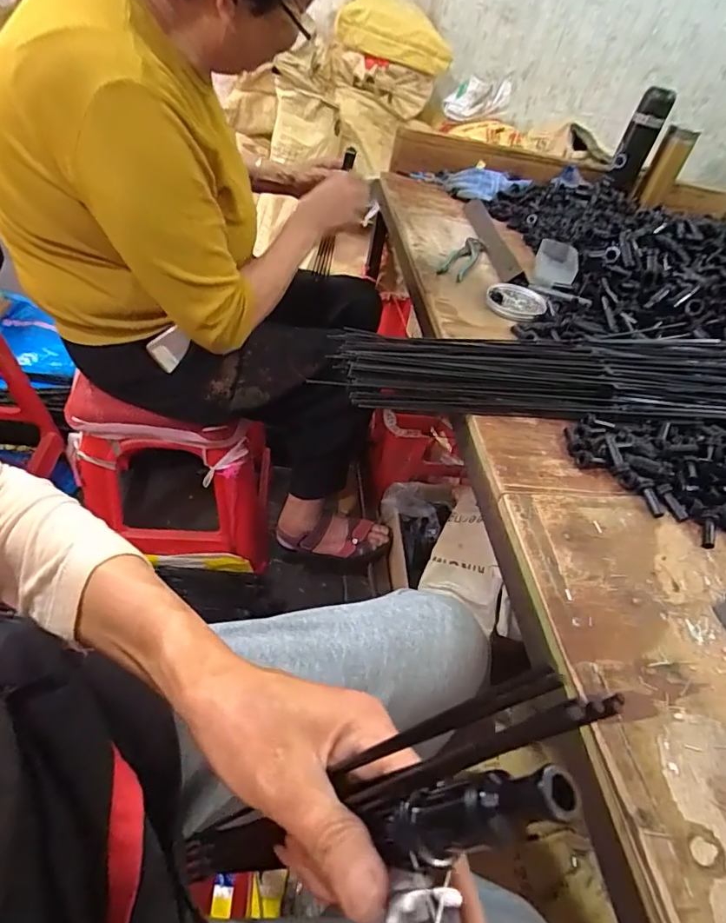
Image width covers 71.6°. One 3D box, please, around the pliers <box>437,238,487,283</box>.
[{"bbox_3d":[0.166,-0.336,0.834,0.042,0.010,0.147,26,47,12],"label":"pliers"}]

